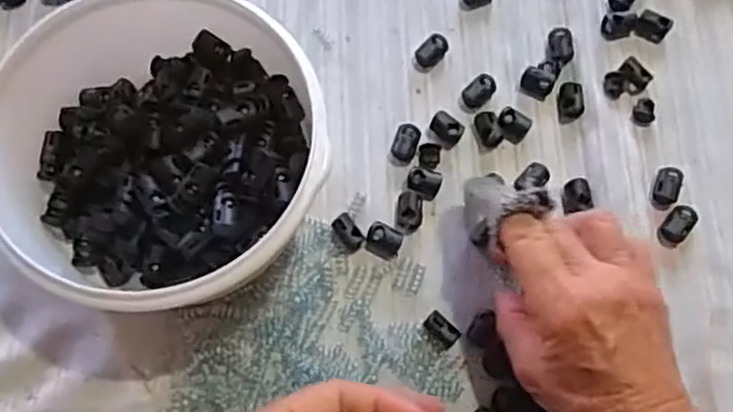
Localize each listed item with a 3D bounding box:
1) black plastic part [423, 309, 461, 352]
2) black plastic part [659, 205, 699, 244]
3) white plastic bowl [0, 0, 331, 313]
[{"bbox_3d":[0.041,0.066,0.372,0.012,0.010,0.020,-41,77,-12],"label":"black plastic part"},{"bbox_3d":[0.173,0.010,0.385,0.013,0.008,0.022,37,76,11],"label":"black plastic part"},{"bbox_3d":[-0.102,-0.024,0.361,0.159,0.081,0.158,0,73,0],"label":"white plastic bowl"}]

